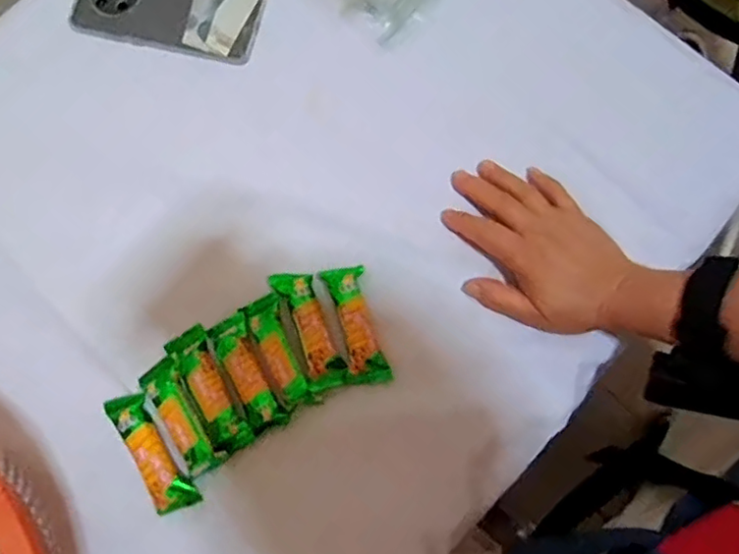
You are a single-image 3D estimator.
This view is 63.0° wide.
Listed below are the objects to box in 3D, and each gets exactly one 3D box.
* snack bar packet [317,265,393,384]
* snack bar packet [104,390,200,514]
[{"bbox_3d":[-0.010,0.036,0.457,0.031,0.018,0.091,-14,77,-5],"label":"snack bar packet"},{"bbox_3d":[-0.158,0.126,0.435,0.029,0.017,0.094,-31,79,-9],"label":"snack bar packet"}]

